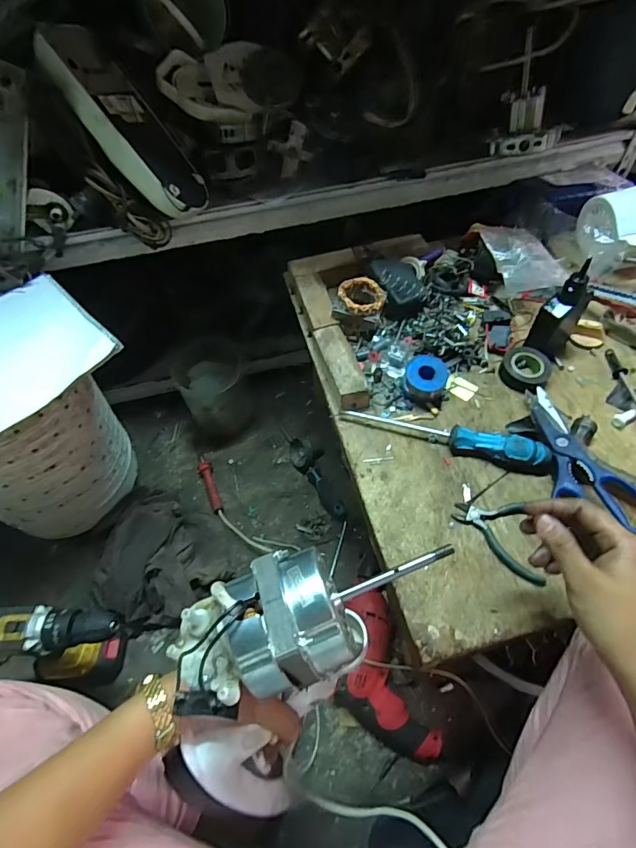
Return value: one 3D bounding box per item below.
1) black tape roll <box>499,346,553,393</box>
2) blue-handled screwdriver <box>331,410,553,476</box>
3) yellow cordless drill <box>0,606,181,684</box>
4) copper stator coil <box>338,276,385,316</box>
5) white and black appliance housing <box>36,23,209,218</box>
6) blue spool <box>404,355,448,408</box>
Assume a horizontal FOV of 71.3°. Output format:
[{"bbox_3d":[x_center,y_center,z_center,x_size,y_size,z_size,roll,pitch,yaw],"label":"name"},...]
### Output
[{"bbox_3d":[0.278,-0.074,0.592,0.061,0.023,0.066,-2,56,3],"label":"black tape roll"},{"bbox_3d":[0.147,0.013,0.539,0.253,0.031,0.036,13,58,13],"label":"blue-handled screwdriver"},{"bbox_3d":[-0.358,0.309,0.624,0.177,0.185,0.075,-2,56,3],"label":"yellow cordless drill"},{"bbox_3d":[0.062,-0.184,0.628,0.063,0.020,0.070,-1,56,3],"label":"copper stator coil"},{"bbox_3d":[-0.255,-0.413,0.613,0.102,0.260,0.045,-49,24,-25],"label":"white and black appliance housing"},{"bbox_3d":[0.139,-0.057,0.573,0.051,0.039,0.055,-2,56,3],"label":"blue spool"}]

